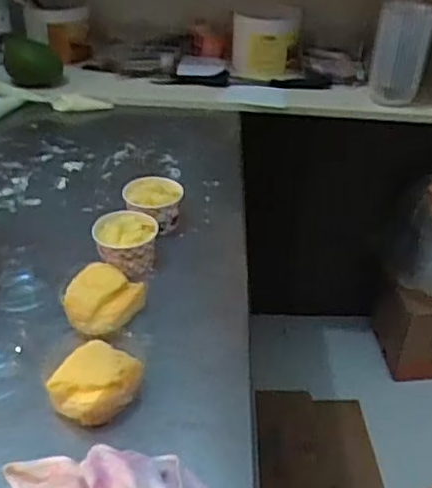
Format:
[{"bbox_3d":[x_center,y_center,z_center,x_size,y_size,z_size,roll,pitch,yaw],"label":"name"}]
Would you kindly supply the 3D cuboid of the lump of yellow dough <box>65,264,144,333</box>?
[{"bbox_3d":[-0.128,0.065,0.737,0.081,0.044,0.098,11,36,14],"label":"lump of yellow dough"}]

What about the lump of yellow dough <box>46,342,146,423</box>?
[{"bbox_3d":[-0.115,0.137,0.639,0.082,0.040,0.090,1,35,-1],"label":"lump of yellow dough"}]

